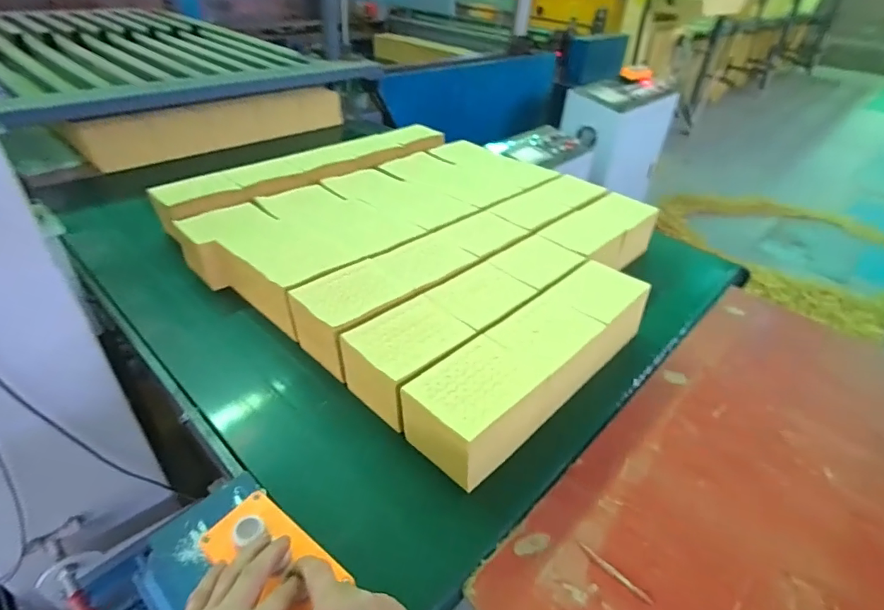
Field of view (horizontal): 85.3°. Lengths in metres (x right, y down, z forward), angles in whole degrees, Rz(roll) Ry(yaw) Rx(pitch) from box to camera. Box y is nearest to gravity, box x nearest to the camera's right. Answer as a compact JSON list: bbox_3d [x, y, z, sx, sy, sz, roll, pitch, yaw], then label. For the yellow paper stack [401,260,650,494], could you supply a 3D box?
[{"bbox_3d":[0.151,0.083,0.748,0.124,0.123,0.464,32,45,32],"label":"yellow paper stack"}]

